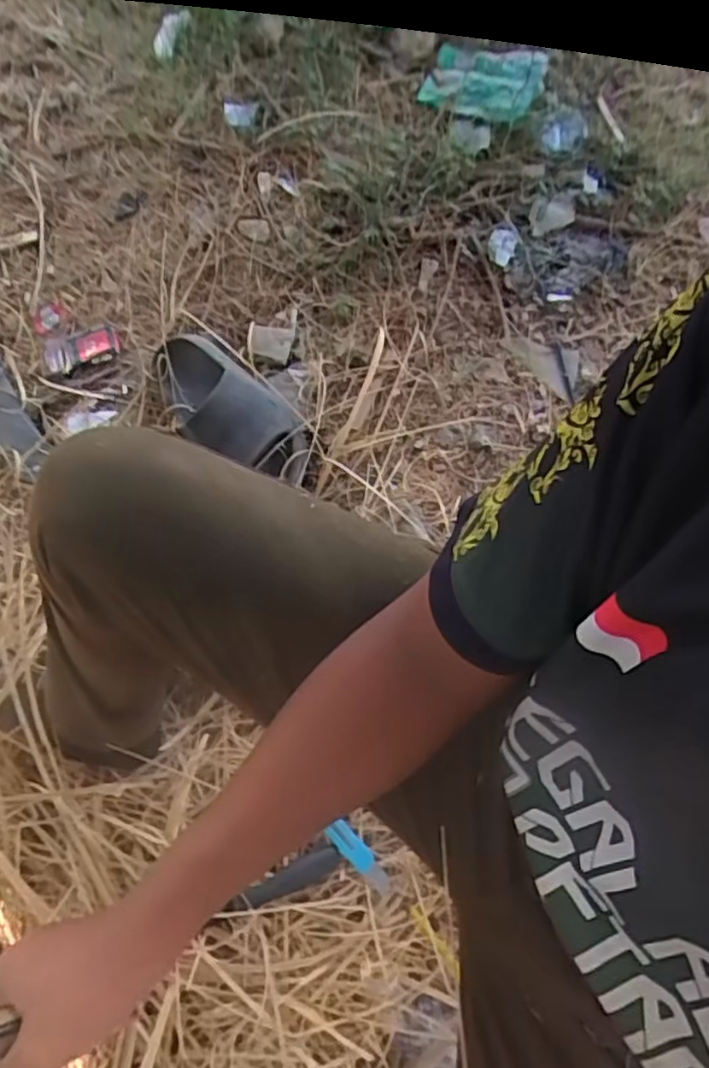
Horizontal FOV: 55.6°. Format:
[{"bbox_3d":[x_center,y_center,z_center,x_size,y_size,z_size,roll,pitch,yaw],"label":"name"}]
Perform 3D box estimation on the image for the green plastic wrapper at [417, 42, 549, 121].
[{"bbox_3d":[0.186,-0.652,0.962,0.175,0.045,0.108,5,71,0],"label":"green plastic wrapper"}]

